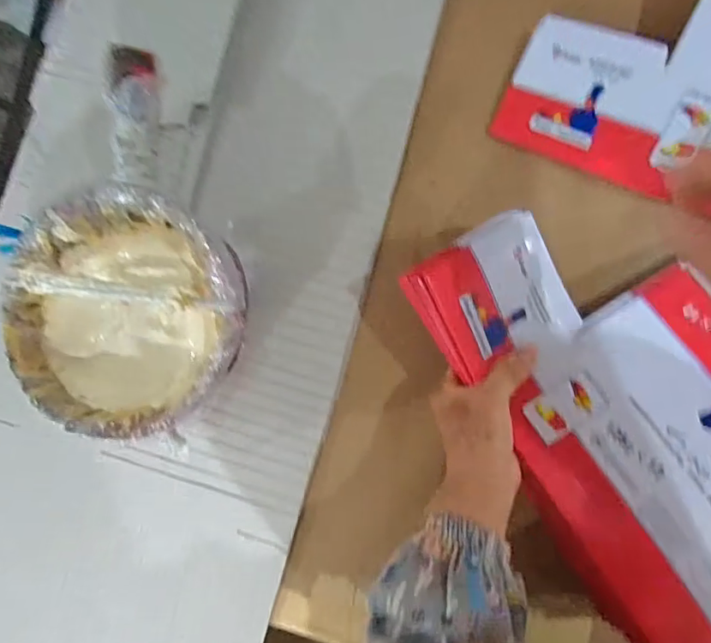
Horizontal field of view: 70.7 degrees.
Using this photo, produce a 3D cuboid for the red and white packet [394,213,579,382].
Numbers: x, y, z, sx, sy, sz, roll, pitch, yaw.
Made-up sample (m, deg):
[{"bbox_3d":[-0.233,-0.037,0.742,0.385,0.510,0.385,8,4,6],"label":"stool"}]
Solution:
[{"bbox_3d":[0.113,-0.017,0.398,0.119,0.016,0.113,-32,99,-10],"label":"red and white packet"}]

